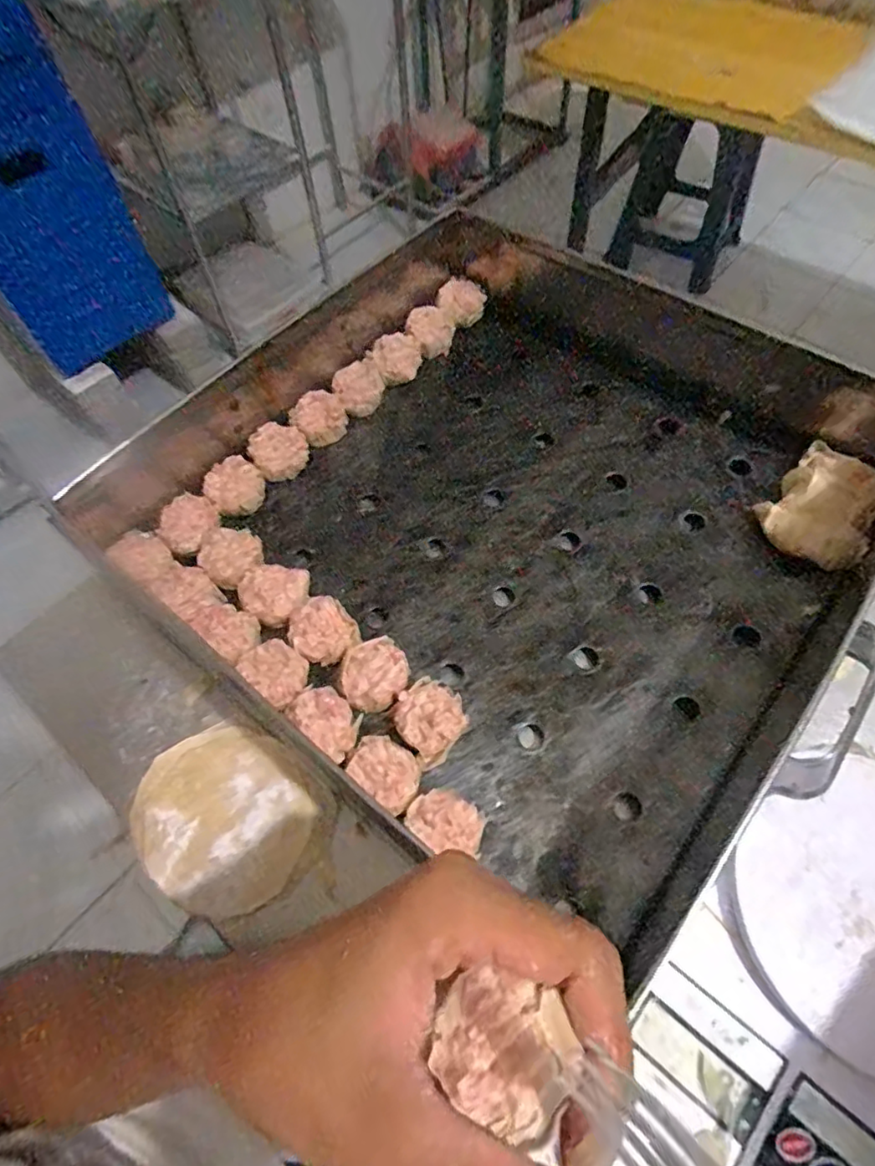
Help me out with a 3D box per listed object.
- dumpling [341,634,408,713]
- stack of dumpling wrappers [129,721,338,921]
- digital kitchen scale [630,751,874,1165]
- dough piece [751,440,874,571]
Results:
[{"bbox_3d":[-0.037,0.057,0.355,0.037,0.026,0.041,2,61,4],"label":"dumpling"},{"bbox_3d":[-0.121,0.133,0.335,0.110,0.008,0.093,30,66,18],"label":"stack of dumpling wrappers"},{"bbox_3d":[0.191,0.186,0.276,0.132,0.032,0.202,35,68,20],"label":"digital kitchen scale"},{"bbox_3d":[0.266,-0.052,0.397,0.079,0.028,0.068,-38,66,-17],"label":"dough piece"}]

